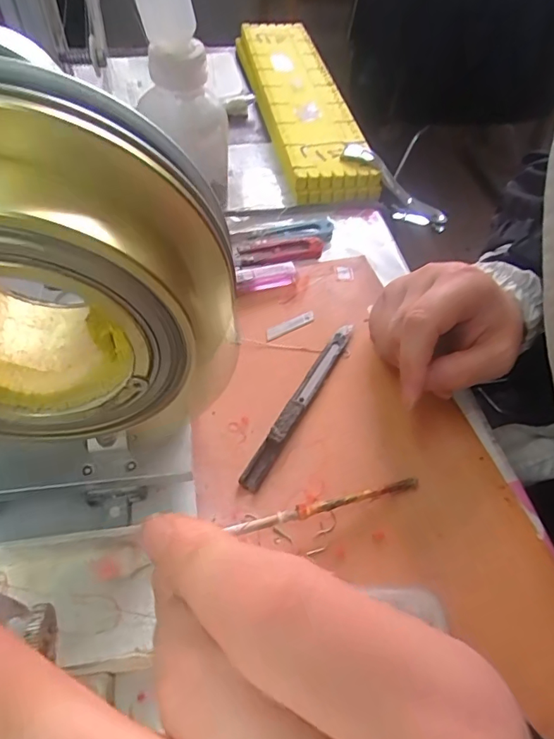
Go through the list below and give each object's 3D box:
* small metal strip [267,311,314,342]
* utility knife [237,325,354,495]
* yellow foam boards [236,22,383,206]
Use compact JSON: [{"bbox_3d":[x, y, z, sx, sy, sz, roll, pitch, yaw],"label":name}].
[{"bbox_3d":[0.009,-0.032,0.344,0.041,0.004,0.009,-26,68,-22],"label":"small metal strip"},{"bbox_3d":[0.017,0.017,0.304,0.013,0.008,0.137,25,54,15],"label":"utility knife"},{"bbox_3d":[0.023,-0.296,0.529,0.091,0.034,0.344,-6,53,-9],"label":"yellow foam boards"}]

